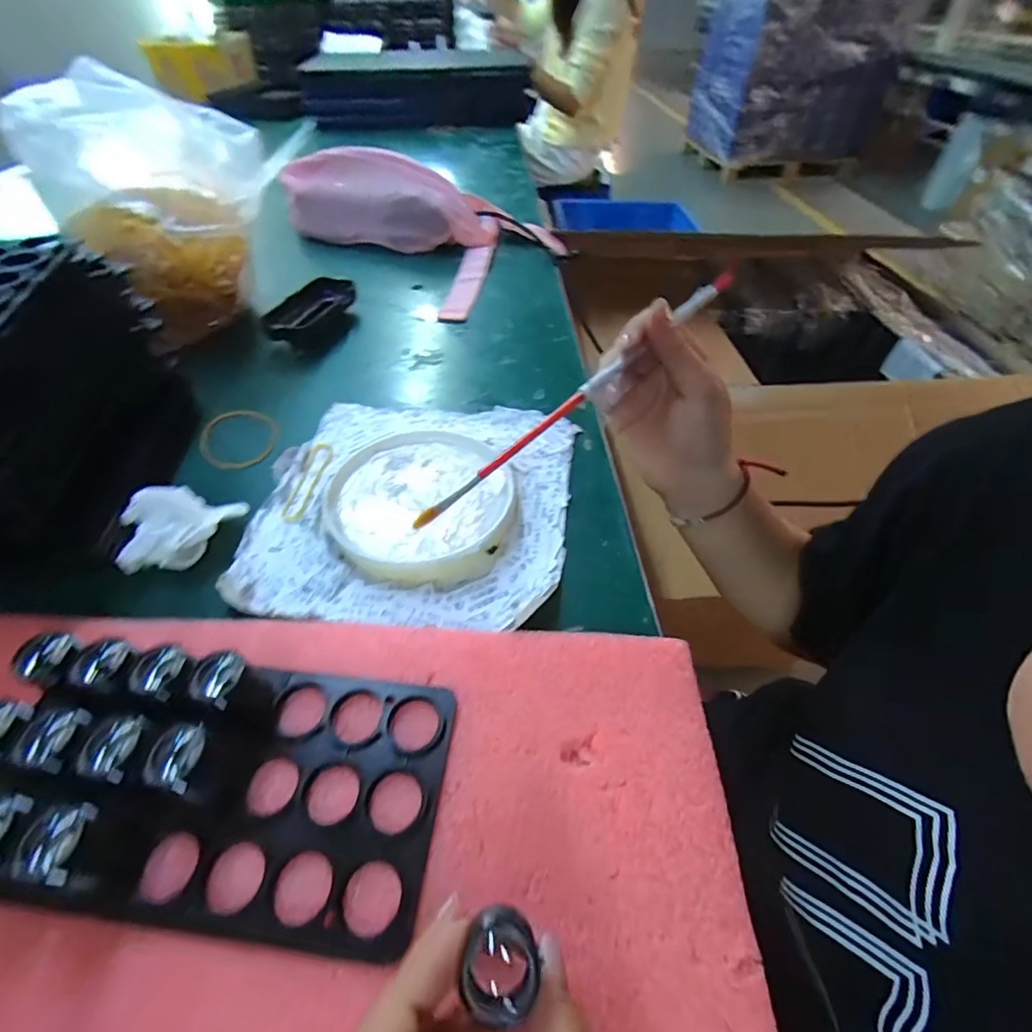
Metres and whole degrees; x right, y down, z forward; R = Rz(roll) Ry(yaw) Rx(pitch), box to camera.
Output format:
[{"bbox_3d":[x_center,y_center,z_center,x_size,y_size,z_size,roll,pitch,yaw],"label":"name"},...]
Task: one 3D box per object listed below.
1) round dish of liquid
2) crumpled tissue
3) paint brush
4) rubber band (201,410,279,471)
[{"bbox_3d":[-0.062,-0.011,0.327,0.117,0.014,0.122,0,47,0],"label":"round dish of liquid"},{"bbox_3d":[-0.205,0.003,0.301,0.039,0.028,0.069,30,54,25],"label":"crumpled tissue"},{"bbox_3d":[0.042,-0.072,0.275,0.244,0.009,0.006,-41,58,-16],"label":"paint brush"},{"bbox_3d":[-0.213,-0.061,0.387,0.056,0.007,0.063,-23,56,-20],"label":"rubber band"}]

